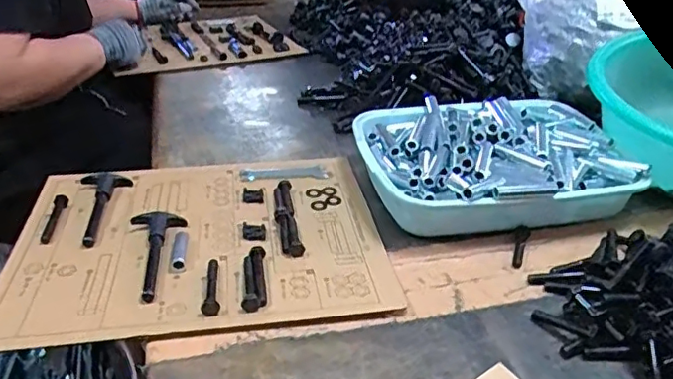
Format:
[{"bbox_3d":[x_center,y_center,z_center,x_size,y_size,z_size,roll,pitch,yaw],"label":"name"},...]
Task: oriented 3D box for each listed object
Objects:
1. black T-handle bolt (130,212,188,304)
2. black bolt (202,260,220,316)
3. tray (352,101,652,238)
[{"bbox_3d":[-0.180,0.064,0.577,0.053,0.013,0.128,-5,32,-9],"label":"black T-handle bolt"},{"bbox_3d":[-0.118,0.087,0.544,0.015,0.017,0.079,-5,32,-9],"label":"black bolt"},{"bbox_3d":[0.185,-0.033,0.709,0.312,0.079,0.234,-6,32,-10],"label":"tray"}]

